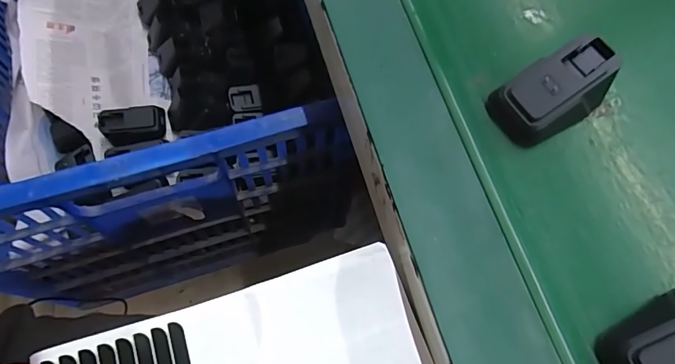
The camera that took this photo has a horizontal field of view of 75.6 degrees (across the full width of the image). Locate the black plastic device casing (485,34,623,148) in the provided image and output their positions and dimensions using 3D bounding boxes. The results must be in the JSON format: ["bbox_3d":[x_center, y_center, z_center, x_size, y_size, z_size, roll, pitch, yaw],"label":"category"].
[{"bbox_3d":[0.130,-0.056,0.262,0.068,0.040,0.045,-28,70,-15],"label":"black plastic device casing"}]

